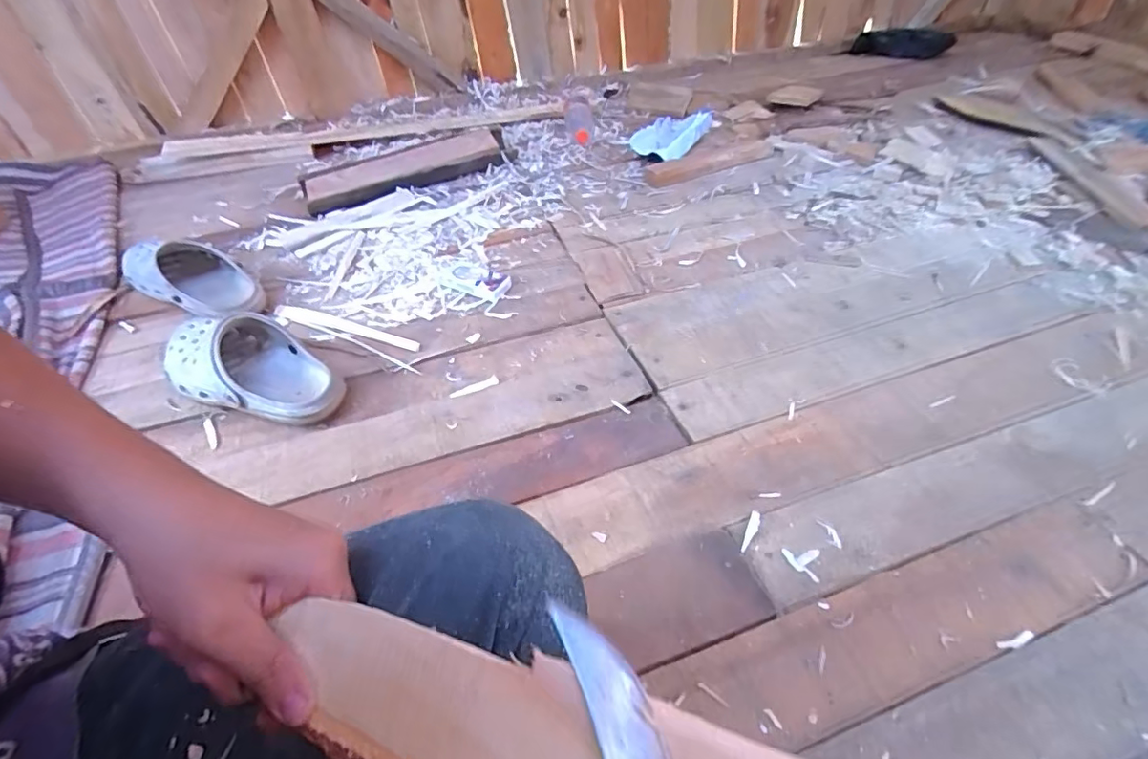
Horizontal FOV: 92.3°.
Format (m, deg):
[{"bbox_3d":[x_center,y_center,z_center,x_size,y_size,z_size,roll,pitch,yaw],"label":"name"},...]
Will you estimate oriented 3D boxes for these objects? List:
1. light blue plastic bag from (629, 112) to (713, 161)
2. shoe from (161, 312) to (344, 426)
[{"bbox_3d":[0.215,-0.536,1.201,0.120,0.041,0.242,20,50,22],"label":"light blue plastic bag"},{"bbox_3d":[-0.405,-0.013,0.692,0.256,0.076,0.117,21,51,23],"label":"shoe"}]

